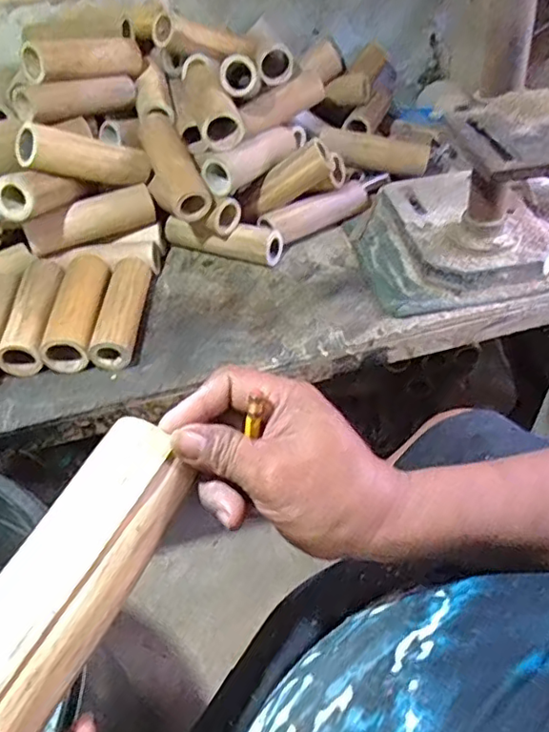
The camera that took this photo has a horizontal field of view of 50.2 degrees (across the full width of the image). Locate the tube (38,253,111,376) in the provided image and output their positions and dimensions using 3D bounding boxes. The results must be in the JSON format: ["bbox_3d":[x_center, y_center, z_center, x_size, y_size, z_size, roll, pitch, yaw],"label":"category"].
[{"bbox_3d":[-0.254,-0.078,0.775,0.065,0.048,0.183,-2,45,5],"label":"tube"}]

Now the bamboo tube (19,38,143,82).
[{"bbox_3d":[-0.270,-0.447,0.850,0.045,0.050,0.184,33,43,33],"label":"bamboo tube"}]

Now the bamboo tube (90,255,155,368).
[{"bbox_3d":[-0.199,-0.073,0.778,0.049,0.042,0.188,-3,45,4],"label":"bamboo tube"}]

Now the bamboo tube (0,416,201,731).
[{"bbox_3d":[-0.099,0.102,0.264,0.045,0.036,0.174,18,53,23],"label":"bamboo tube"}]

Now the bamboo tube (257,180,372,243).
[{"bbox_3d":[0.072,-0.241,0.908,0.198,0.051,0.048,-25,47,-17],"label":"bamboo tube"}]

